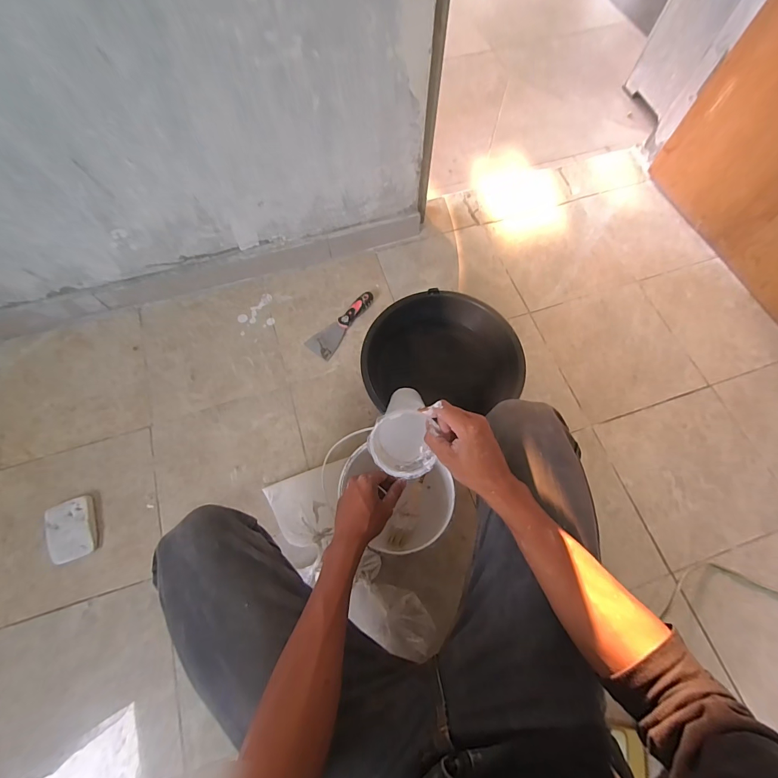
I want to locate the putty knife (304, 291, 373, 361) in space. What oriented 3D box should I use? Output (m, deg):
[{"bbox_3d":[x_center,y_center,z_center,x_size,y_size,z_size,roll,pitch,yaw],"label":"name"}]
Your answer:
[{"bbox_3d":[-0.110,-0.159,0.866,0.065,0.027,0.194,36,73,13],"label":"putty knife"}]

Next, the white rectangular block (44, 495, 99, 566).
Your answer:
[{"bbox_3d":[-0.595,0.265,0.690,0.074,0.025,0.106,-19,70,-7],"label":"white rectangular block"}]

